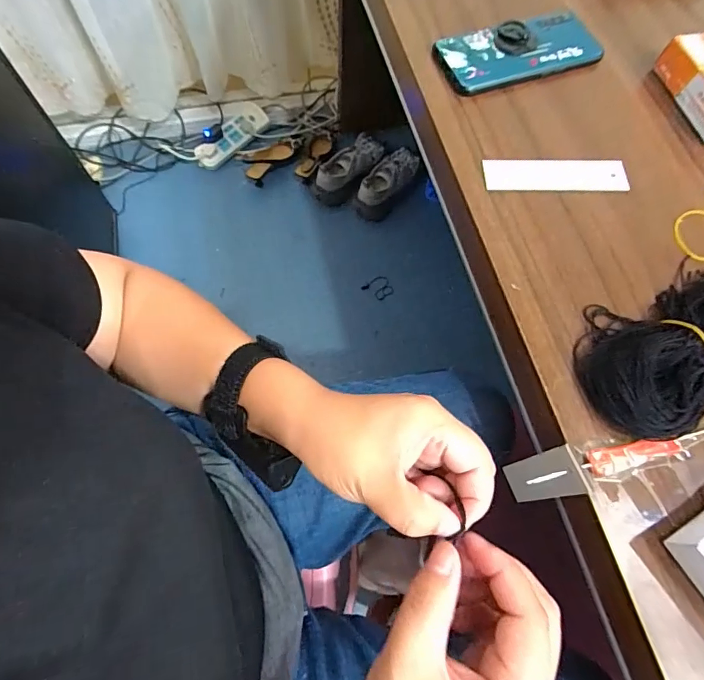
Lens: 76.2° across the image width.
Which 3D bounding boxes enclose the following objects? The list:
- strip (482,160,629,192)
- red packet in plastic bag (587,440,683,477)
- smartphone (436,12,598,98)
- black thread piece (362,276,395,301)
[{"bbox_3d":[0.180,-0.144,0.394,0.127,0.005,0.033,0,74,-3],"label":"strip"},{"bbox_3d":[0.191,0.077,0.302,0.067,0.007,0.017,-10,68,-5],"label":"red packet in plastic bag"},{"bbox_3d":[0.163,-0.286,0.442,0.156,0.018,0.071,-20,69,-9],"label":"smartphone"},{"bbox_3d":[0.070,-0.136,1.206,0.070,0.004,0.066,-30,71,4],"label":"black thread piece"}]

